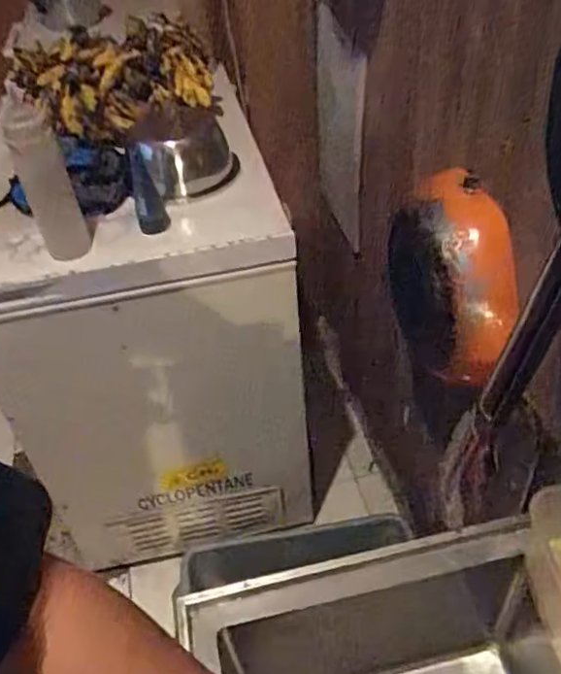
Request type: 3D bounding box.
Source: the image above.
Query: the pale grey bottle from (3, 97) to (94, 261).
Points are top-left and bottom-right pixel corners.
[{"bbox_3d":[-0.329,-0.218,0.899,0.069,0.242,0.054,-20,44,-15],"label":"pale grey bottle"}]

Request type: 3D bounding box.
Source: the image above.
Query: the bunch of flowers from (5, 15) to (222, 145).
[{"bbox_3d":[-0.279,-0.455,1.115,0.342,0.151,0.157,-19,44,-13],"label":"bunch of flowers"}]

